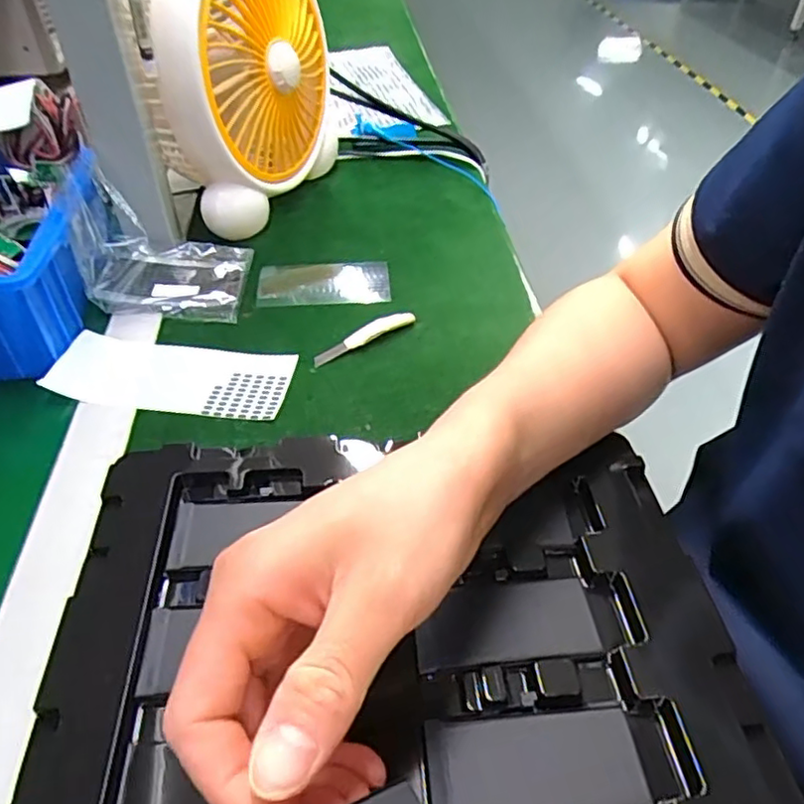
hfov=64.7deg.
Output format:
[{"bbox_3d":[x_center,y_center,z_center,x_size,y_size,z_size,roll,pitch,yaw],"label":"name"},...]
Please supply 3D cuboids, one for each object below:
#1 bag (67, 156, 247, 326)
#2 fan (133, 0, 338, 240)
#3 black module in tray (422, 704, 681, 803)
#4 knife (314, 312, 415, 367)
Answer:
[{"bbox_3d":[-0.188,-0.125,0.502,0.115,0.080,0.095,-2,44,-4],"label":"bag"},{"bbox_3d":[-0.141,-0.294,0.561,0.077,0.256,0.220,16,46,15],"label":"fan"},{"bbox_3d":[0.053,0.131,0.231,0.086,0.006,0.036,-3,44,-5],"label":"black module in tray"},{"bbox_3d":[-0.028,-0.051,0.478,0.086,0.011,0.011,-26,50,-25],"label":"knife"}]

